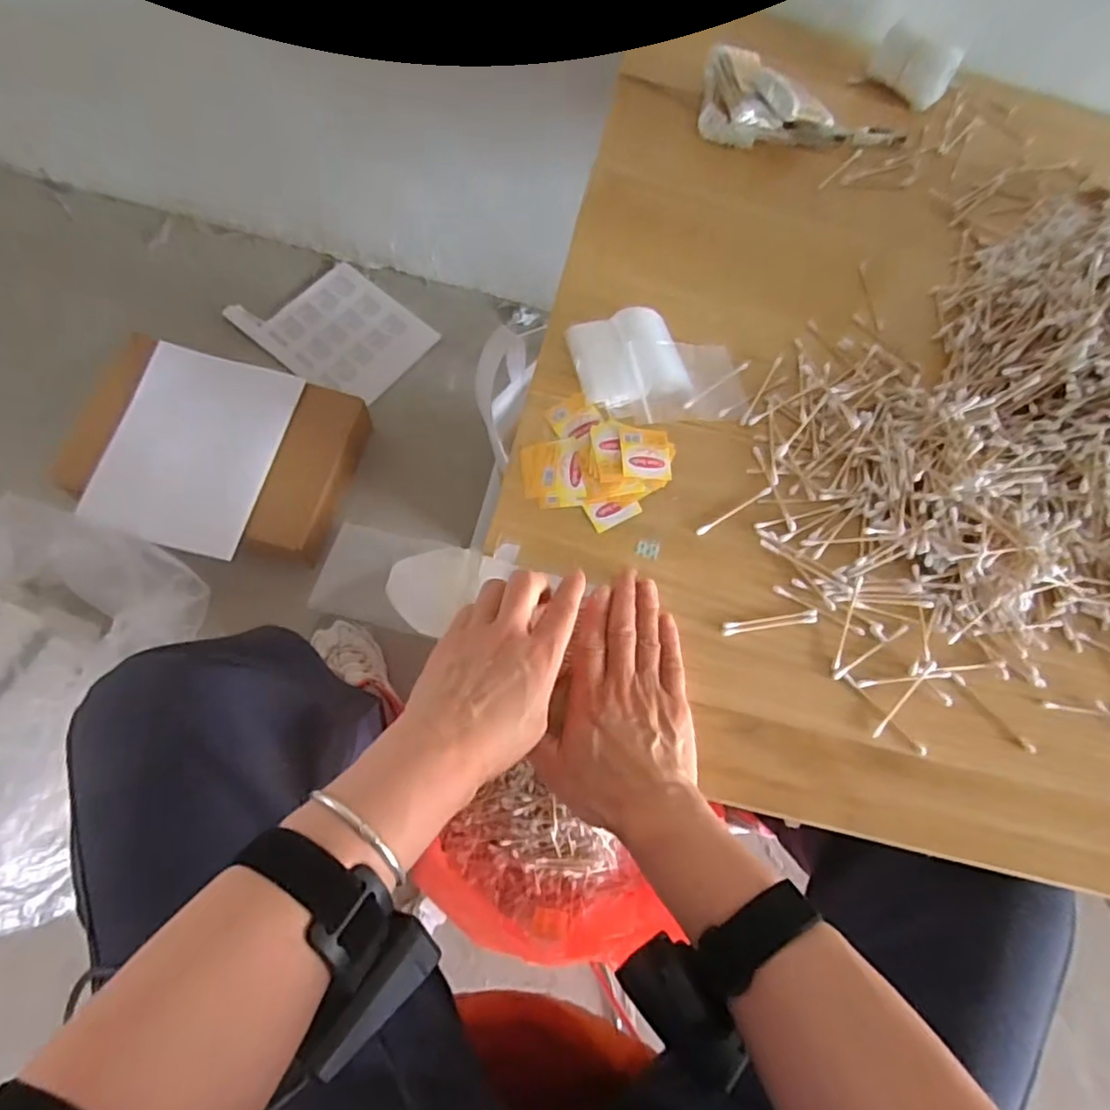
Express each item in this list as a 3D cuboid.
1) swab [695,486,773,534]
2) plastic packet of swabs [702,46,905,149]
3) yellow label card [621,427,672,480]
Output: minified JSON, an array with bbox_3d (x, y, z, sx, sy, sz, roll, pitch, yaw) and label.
[{"bbox_3d":[0.139,-0.034,0.486,0.073,0.004,0.005,-30,76,-15],"label":"swab"},{"bbox_3d":[0.243,-0.421,0.600,0.209,0.055,0.076,6,72,-11],"label":"plastic packet of swabs"},{"bbox_3d":[0.071,-0.079,0.493,0.040,0.004,0.043,1,74,-13],"label":"yellow label card"}]

